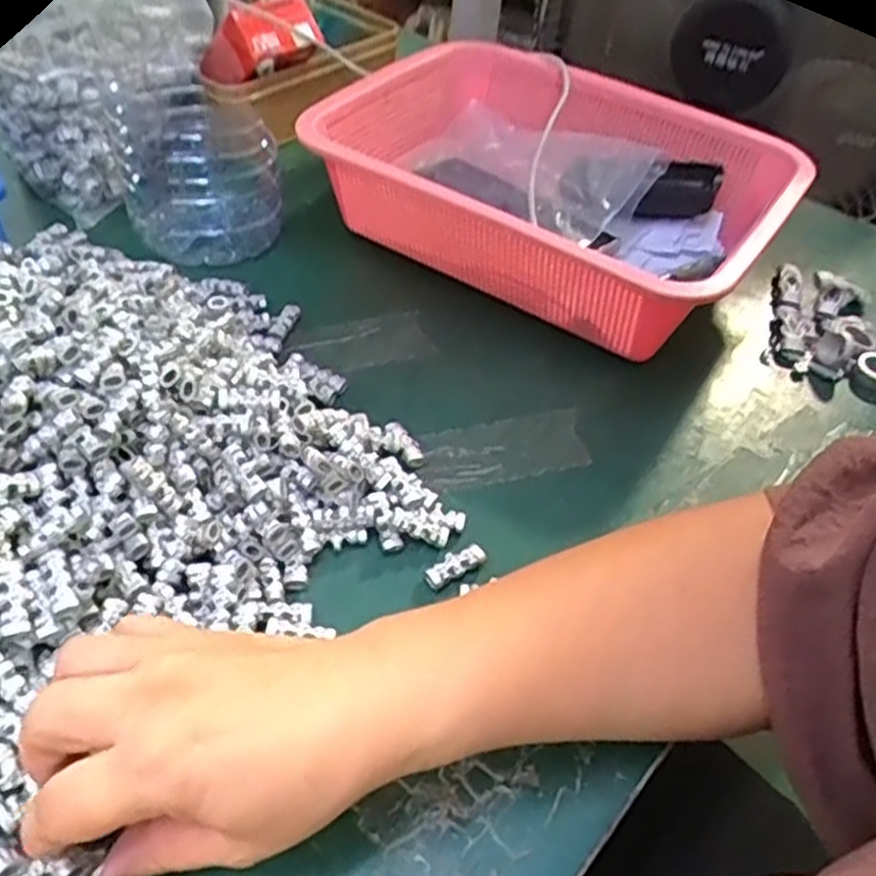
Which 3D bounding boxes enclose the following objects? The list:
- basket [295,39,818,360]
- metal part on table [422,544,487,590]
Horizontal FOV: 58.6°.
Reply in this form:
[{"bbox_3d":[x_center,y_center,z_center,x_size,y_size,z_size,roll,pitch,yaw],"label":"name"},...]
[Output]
[{"bbox_3d":[0.080,-0.171,0.550,0.281,0.096,0.225,31,51,21],"label":"basket"},{"bbox_3d":[0.009,0.062,0.377,0.031,0.009,0.012,-21,52,-25],"label":"metal part on table"}]

